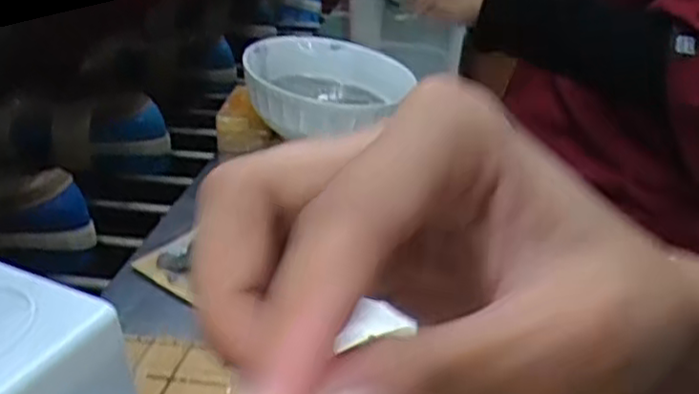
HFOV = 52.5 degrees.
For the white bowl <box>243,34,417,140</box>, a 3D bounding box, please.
[{"bbox_3d":[-0.028,-0.108,0.717,0.157,0.065,0.157,0,28,0],"label":"white bowl"}]

